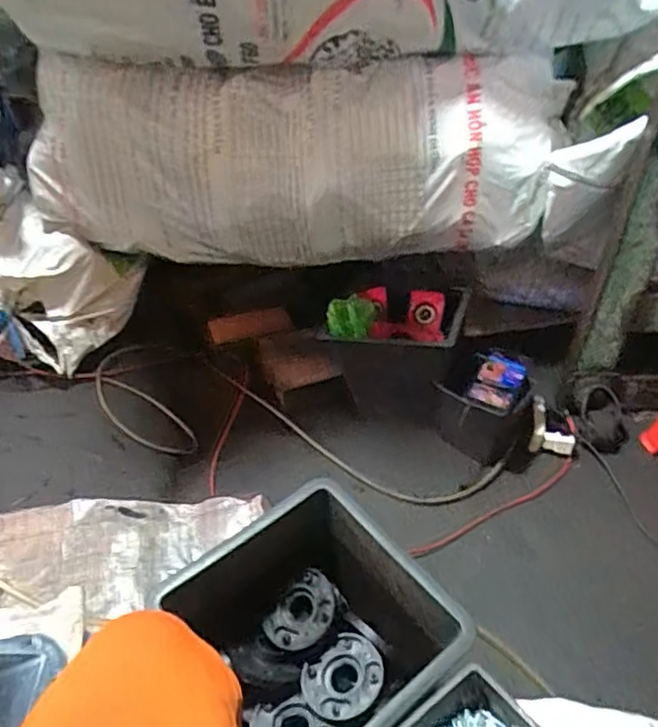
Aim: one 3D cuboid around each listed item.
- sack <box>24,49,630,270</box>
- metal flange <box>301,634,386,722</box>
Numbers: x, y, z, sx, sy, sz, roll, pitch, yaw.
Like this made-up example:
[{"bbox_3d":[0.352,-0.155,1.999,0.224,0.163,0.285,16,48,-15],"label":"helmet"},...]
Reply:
[{"bbox_3d":[-0.034,-0.320,1.016,0.901,0.302,0.177,0,45,-1],"label":"sack"},{"bbox_3d":[0.019,0.360,0.706,0.093,0.024,0.080,-25,51,-24],"label":"metal flange"}]

